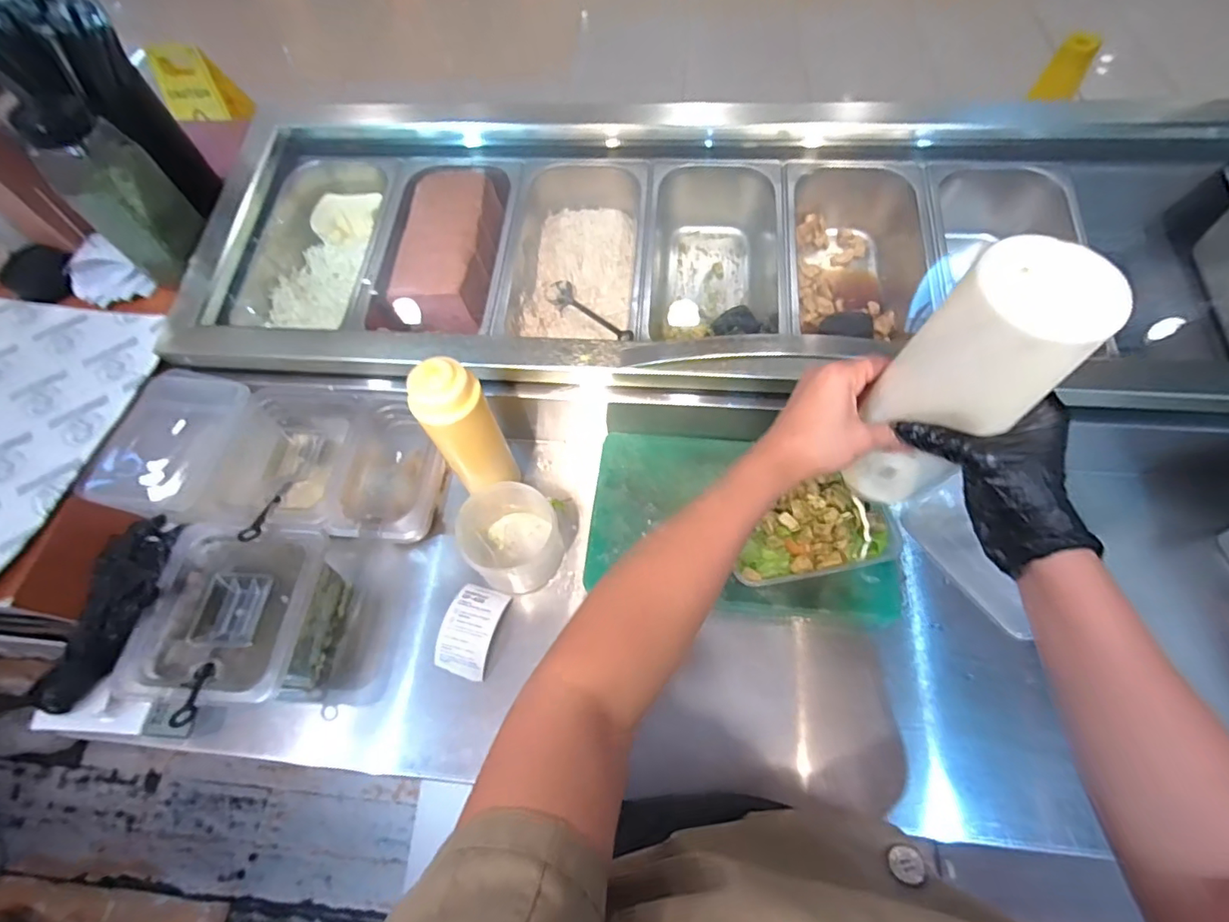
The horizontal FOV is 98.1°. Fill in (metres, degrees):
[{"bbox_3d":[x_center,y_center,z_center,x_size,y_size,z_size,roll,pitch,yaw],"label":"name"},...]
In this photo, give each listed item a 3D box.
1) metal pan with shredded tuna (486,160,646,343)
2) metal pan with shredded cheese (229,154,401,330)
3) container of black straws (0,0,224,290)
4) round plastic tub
[{"bbox_3d":[-0.049,-0.271,0.709,0.183,0.109,0.270,2,62,5],"label":"metal pan with shredded tuna"},{"bbox_3d":[-0.397,-0.293,0.736,0.182,0.088,0.275,3,62,5],"label":"metal pan with shredded cheese"},{"bbox_3d":[-0.602,-0.381,0.640,0.123,0.234,0.222,-23,63,-9],"label":"container of black straws"},{"bbox_3d":[-0.115,0.087,0.605,0.101,0.086,0.098,-1,62,3],"label":"round plastic tub"}]

